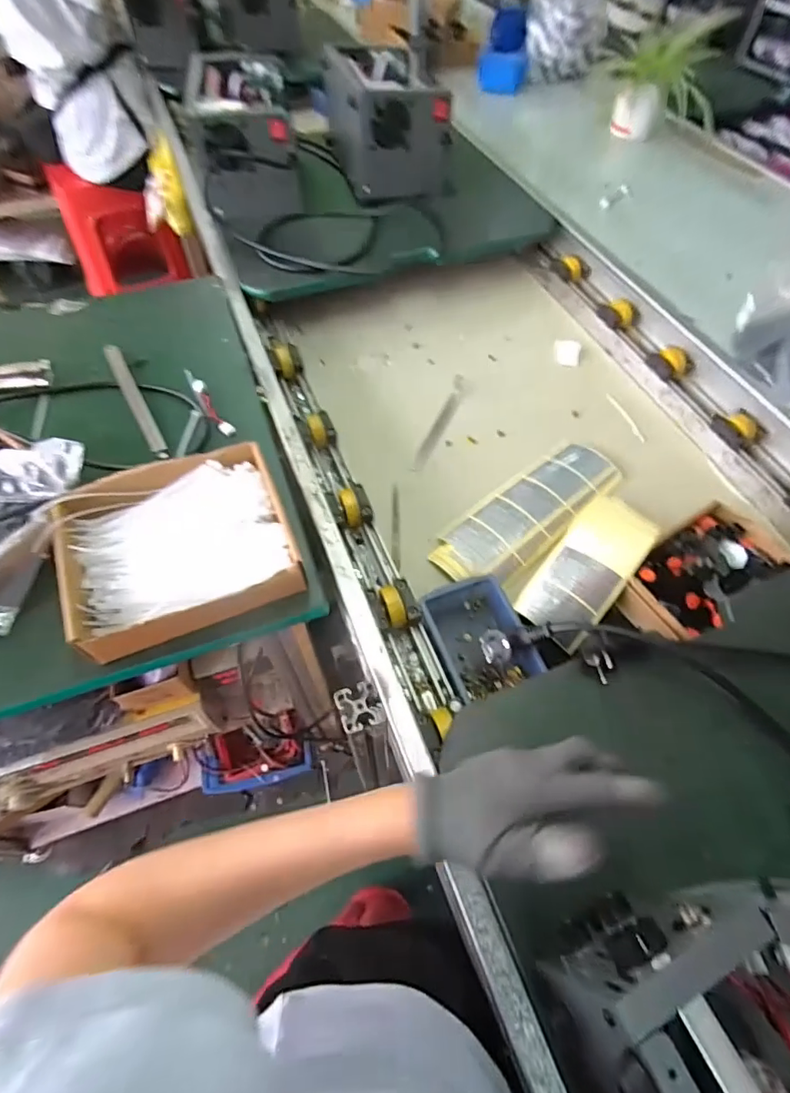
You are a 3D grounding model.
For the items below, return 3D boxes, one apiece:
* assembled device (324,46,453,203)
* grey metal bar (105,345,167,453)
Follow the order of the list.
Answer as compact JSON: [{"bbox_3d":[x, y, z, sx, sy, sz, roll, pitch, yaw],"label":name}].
[{"bbox_3d":[-0.023,-0.810,0.971,0.175,0.163,0.292,-14,60,-10],"label":"assembled device"},{"bbox_3d":[-0.340,-0.195,0.663,0.020,0.018,0.250,-24,61,-21],"label":"grey metal bar"}]

